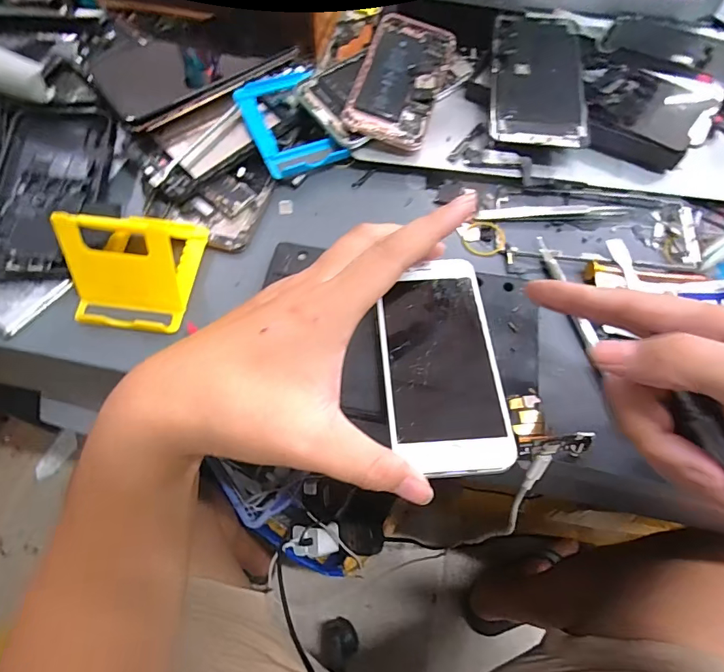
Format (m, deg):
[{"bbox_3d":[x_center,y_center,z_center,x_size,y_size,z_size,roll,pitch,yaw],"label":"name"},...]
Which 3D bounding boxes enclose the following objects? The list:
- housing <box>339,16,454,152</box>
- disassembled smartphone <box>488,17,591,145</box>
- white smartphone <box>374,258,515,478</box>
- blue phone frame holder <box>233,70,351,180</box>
[{"bbox_3d":[0.034,-0.217,0.356,0.066,0.011,0.138,17,70,0],"label":"housing"},{"bbox_3d":[0.145,-0.219,0.357,0.073,0.010,0.153,7,68,4],"label":"disassembled smartphone"},{"bbox_3d":[0.045,0.012,0.252,0.065,0.006,0.132,-3,64,-2],"label":"white smartphone"},{"bbox_3d":[-0.058,-0.171,0.346,0.065,0.012,0.089,-22,80,-13],"label":"blue phone frame holder"}]

